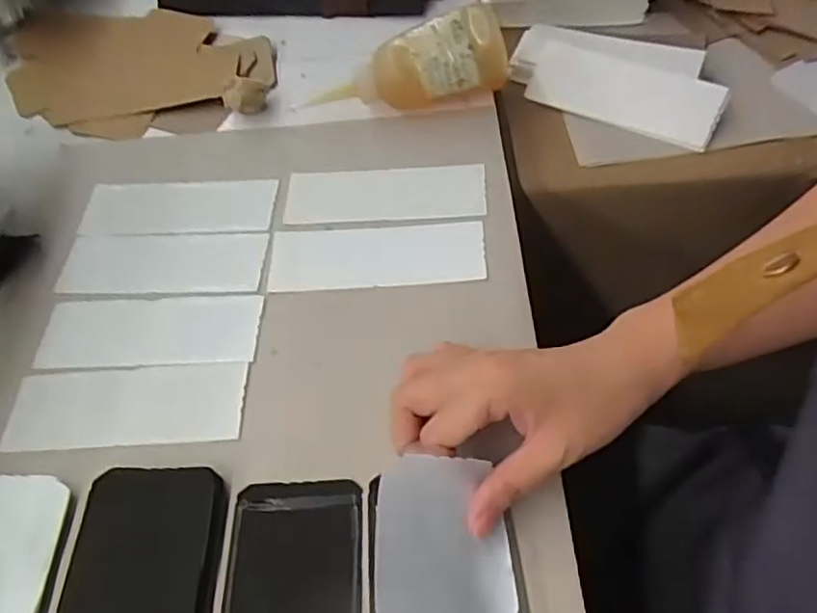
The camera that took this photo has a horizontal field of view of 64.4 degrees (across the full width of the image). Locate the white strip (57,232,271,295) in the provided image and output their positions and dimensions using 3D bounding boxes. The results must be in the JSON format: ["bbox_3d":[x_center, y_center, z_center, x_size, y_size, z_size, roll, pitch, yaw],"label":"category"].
[{"bbox_3d":[-0.175,-0.032,0.461,0.142,0.008,0.052,0,56,3],"label":"white strip"}]

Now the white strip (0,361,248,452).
[{"bbox_3d":[-0.173,0.061,0.400,0.143,0.004,0.051,-3,56,1],"label":"white strip"}]

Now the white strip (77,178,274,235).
[{"bbox_3d":[-0.173,-0.076,0.490,0.143,0.007,0.053,-2,56,2],"label":"white strip"}]

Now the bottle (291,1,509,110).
[{"bbox_3d":[-0.001,-0.184,0.516,0.157,0.057,0.040,-15,56,9],"label":"bottle"}]

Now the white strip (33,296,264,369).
[{"bbox_3d":[-0.170,0.015,0.428,0.142,0.004,0.052,-2,56,2],"label":"white strip"}]

